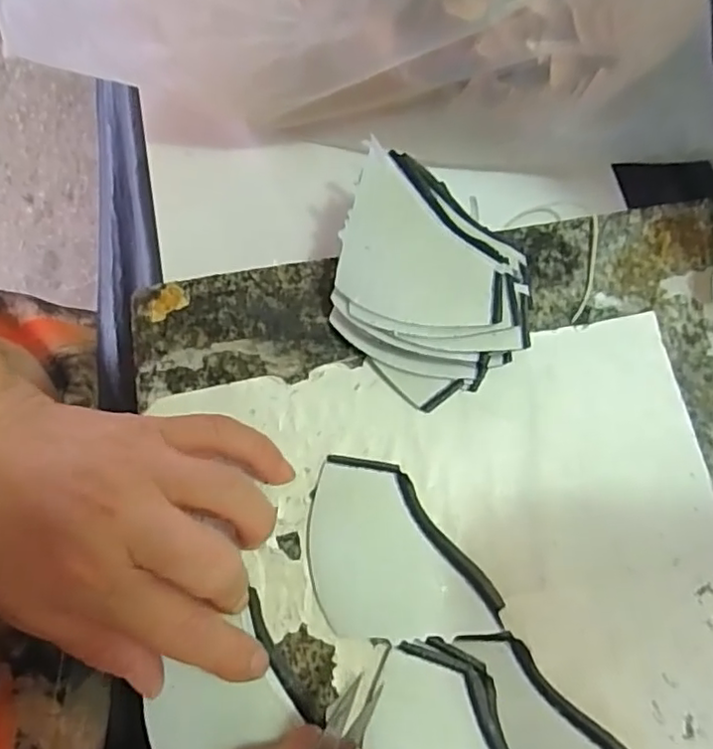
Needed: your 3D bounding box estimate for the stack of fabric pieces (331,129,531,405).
[{"bbox_3d":[0.028,-0.044,0.290,0.106,0.029,0.083,41,79,11],"label":"stack of fabric pieces"}]

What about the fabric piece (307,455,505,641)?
[{"bbox_3d":[0.019,0.074,0.269,0.078,0.005,0.073,-1,75,1],"label":"fabric piece"}]

